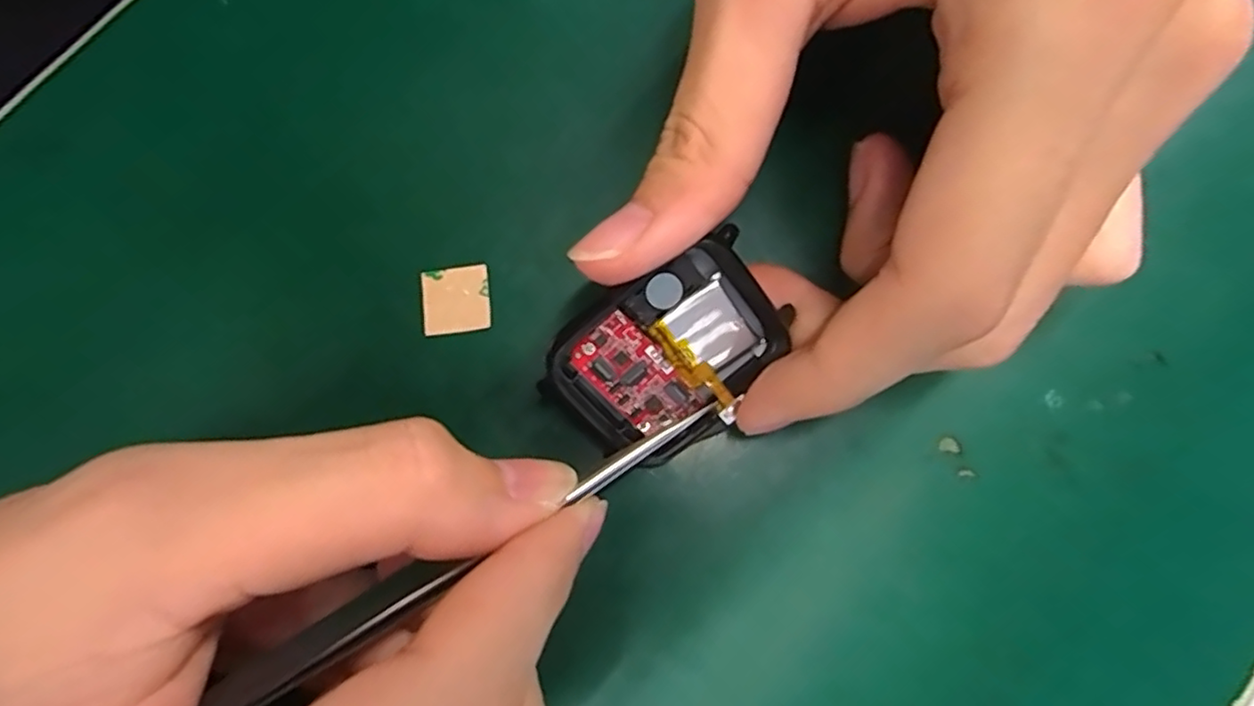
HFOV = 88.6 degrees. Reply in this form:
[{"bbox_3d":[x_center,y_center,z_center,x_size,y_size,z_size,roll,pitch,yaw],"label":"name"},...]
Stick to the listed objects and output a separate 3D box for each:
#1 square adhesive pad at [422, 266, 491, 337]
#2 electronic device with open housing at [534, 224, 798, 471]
[{"bbox_3d":[-0.040,-0.012,0.149,0.015,0.004,0.015,-8,80,-1],"label":"square adhesive pad"},{"bbox_3d":[0.008,0.001,0.132,0.047,0.009,0.038,-39,115,9],"label":"electronic device with open housing"}]

